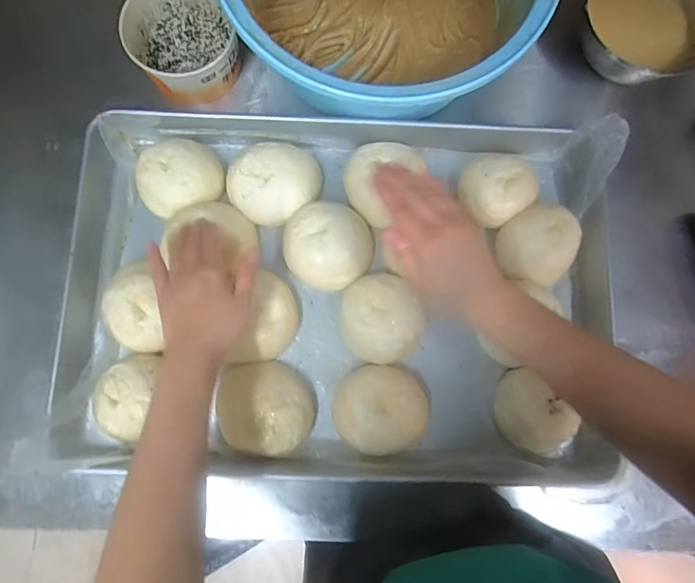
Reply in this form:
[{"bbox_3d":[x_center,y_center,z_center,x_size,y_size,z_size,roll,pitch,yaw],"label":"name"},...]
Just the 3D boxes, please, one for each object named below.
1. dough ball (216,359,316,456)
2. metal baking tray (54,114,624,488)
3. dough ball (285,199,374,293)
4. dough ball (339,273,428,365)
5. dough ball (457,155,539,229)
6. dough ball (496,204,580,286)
[{"bbox_3d":[-0.091,0.123,0.472,0.105,0.041,0.092,9,80,1],"label":"dough ball"},{"bbox_3d":[-0.006,0.000,0.502,0.605,0.057,0.449,-7,80,-2],"label":"metal baking tray"},{"bbox_3d":[-0.022,-0.051,0.497,0.098,0.040,0.095,0,80,-1],"label":"dough ball"},{"bbox_3d":[0.036,0.030,0.489,0.089,0.037,0.096,0,80,-1],"label":"dough ball"},{"bbox_3d":[0.181,-0.125,0.515,0.088,0.040,0.082,-32,82,-6],"label":"dough ball"},{"bbox_3d":[0.225,-0.054,0.505,0.096,0.046,0.083,-22,81,-4],"label":"dough ball"}]

